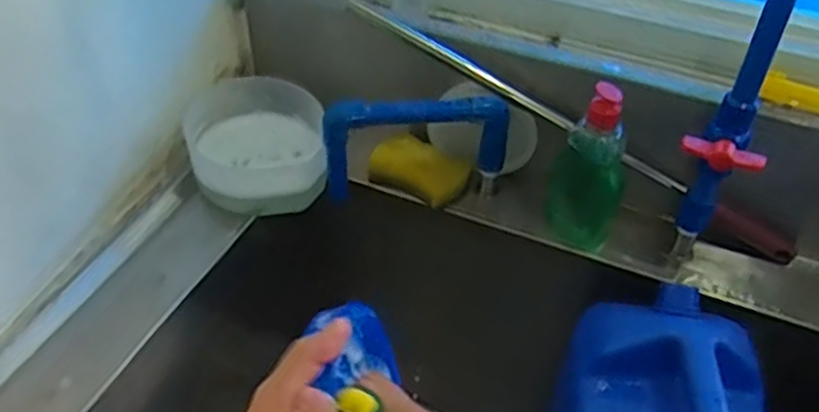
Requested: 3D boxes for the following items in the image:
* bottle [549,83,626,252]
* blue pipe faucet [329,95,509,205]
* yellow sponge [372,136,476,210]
[{"bbox_3d":[0.175,-0.042,0.694,0.070,0.174,0.060,13,45,12],"label":"bottle"},{"bbox_3d":[0.007,-0.059,0.723,0.180,0.121,0.025,-4,45,-6],"label":"blue pipe faucet"},{"bbox_3d":[0.012,-0.040,0.772,0.097,0.029,0.066,27,50,24],"label":"yellow sponge"}]

